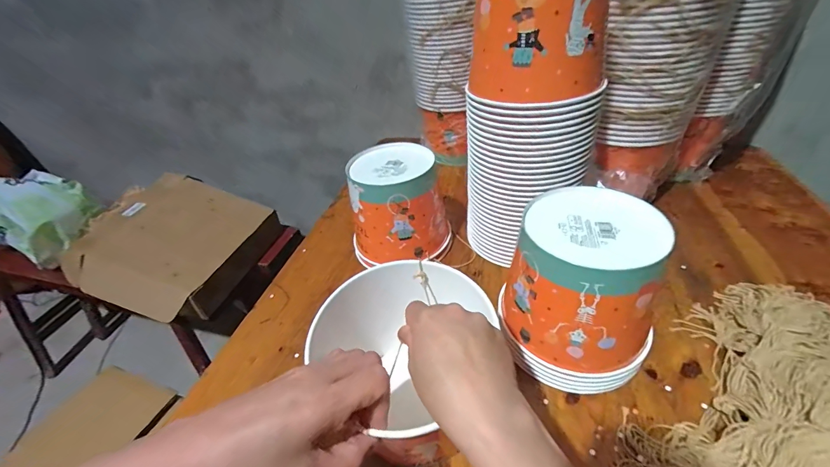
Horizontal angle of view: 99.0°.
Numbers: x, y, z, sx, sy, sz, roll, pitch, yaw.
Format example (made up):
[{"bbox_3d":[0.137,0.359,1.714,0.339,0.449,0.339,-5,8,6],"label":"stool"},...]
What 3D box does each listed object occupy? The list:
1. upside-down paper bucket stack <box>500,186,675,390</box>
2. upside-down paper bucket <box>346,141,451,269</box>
[{"bbox_3d":[0.177,0.061,0.384,0.150,0.168,0.140,21,45,30],"label":"upside-down paper bucket stack"},{"bbox_3d":[-0.027,-0.048,0.551,0.146,0.133,0.142,-6,38,0],"label":"upside-down paper bucket"}]

